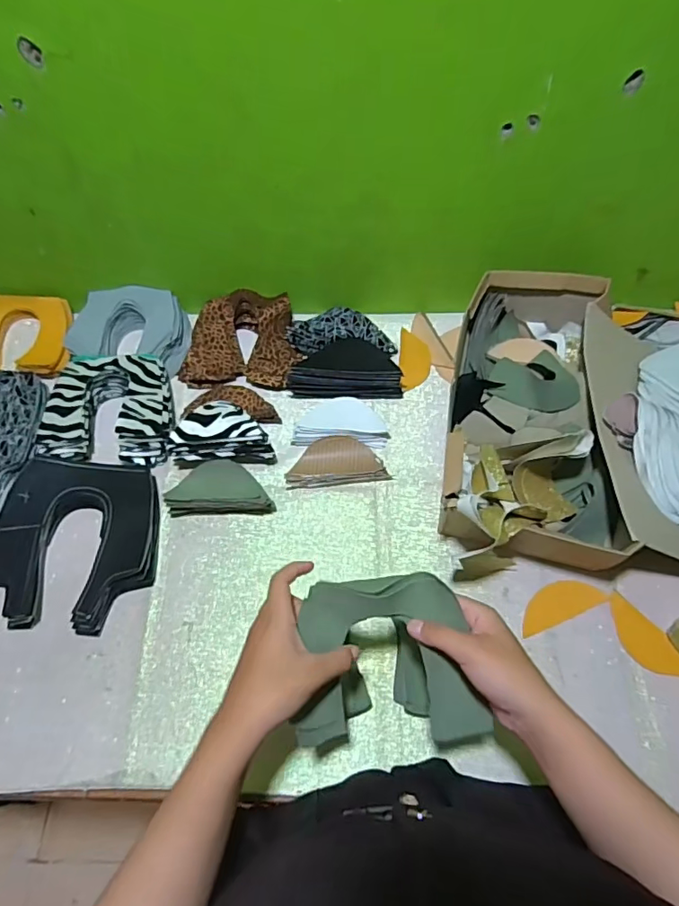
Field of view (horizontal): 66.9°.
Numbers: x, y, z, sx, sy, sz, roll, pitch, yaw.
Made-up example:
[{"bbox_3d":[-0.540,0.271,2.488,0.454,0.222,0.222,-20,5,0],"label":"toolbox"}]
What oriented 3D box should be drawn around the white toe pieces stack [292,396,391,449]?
[{"bbox_3d":[0.003,-0.039,0.664,0.118,0.023,0.062,0,63,0],"label":"white toe pieces stack"}]

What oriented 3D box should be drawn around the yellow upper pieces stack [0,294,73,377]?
[{"bbox_3d":[-0.450,-0.163,0.725,0.158,0.033,0.125,4,63,2],"label":"yellow upper pieces stack"}]

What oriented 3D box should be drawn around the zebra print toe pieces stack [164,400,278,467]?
[{"bbox_3d":[-0.143,-0.021,0.627,0.121,0.063,0.061,-2,63,-1],"label":"zebra print toe pieces stack"}]

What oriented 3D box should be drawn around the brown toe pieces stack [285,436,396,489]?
[{"bbox_3d":[-0.005,0.011,0.643,0.122,0.022,0.057,-6,63,-3],"label":"brown toe pieces stack"}]

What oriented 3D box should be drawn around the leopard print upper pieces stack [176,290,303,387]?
[{"bbox_3d":[-0.136,-0.158,0.707,0.159,0.046,0.137,0,63,0],"label":"leopard print upper pieces stack"}]

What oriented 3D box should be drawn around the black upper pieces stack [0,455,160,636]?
[{"bbox_3d":[-0.305,0.101,0.586,0.185,0.039,0.192,1,63,0],"label":"black upper pieces stack"}]

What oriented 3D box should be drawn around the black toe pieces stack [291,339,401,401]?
[{"bbox_3d":[0.007,-0.117,0.695,0.146,0.037,0.086,-2,63,-1],"label":"black toe pieces stack"}]

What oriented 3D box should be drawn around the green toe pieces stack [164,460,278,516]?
[{"bbox_3d":[-0.145,0.044,0.615,0.128,0.053,0.059,-2,63,-1],"label":"green toe pieces stack"}]

